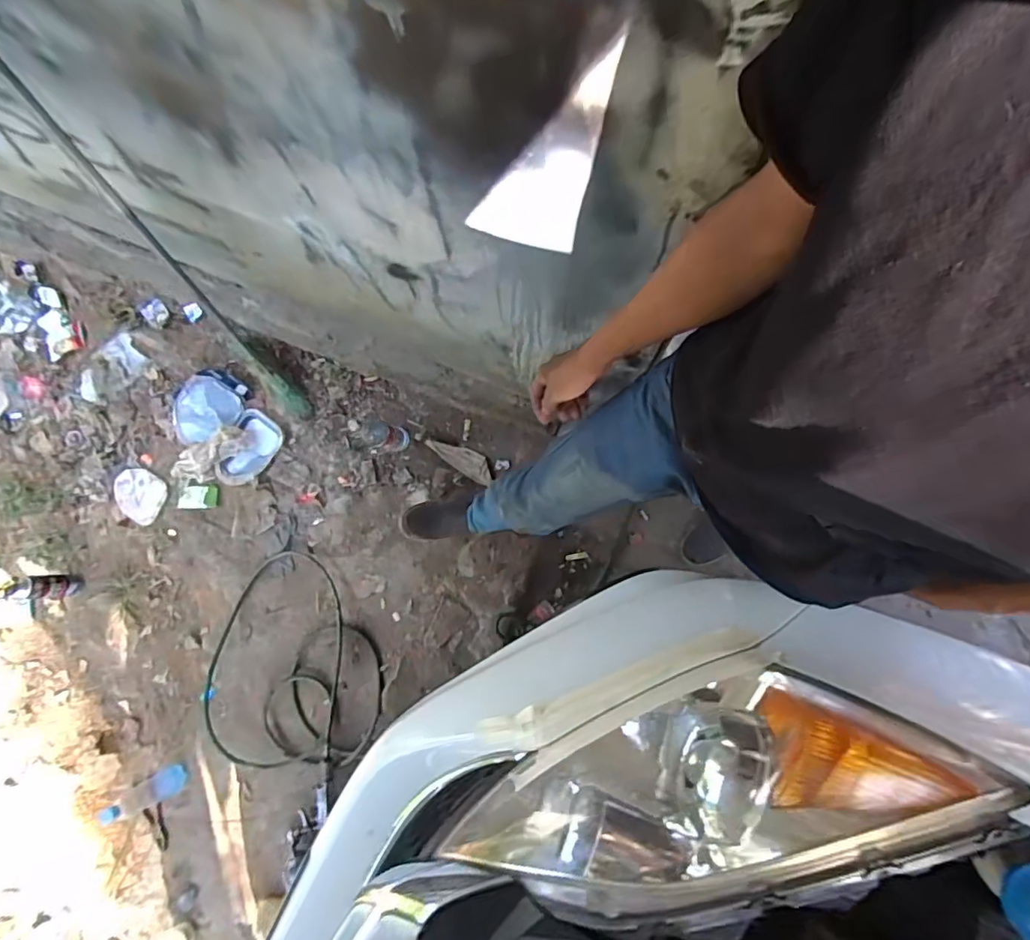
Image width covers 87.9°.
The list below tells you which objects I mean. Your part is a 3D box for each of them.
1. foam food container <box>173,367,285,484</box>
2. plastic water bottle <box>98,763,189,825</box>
[{"bbox_3d":[-0.884,-0.143,1.601,0.337,0.108,0.247,43,83,8],"label":"foam food container"},{"bbox_3d":[-0.931,0.823,1.365,0.072,0.245,0.071,-30,80,-4],"label":"plastic water bottle"}]

